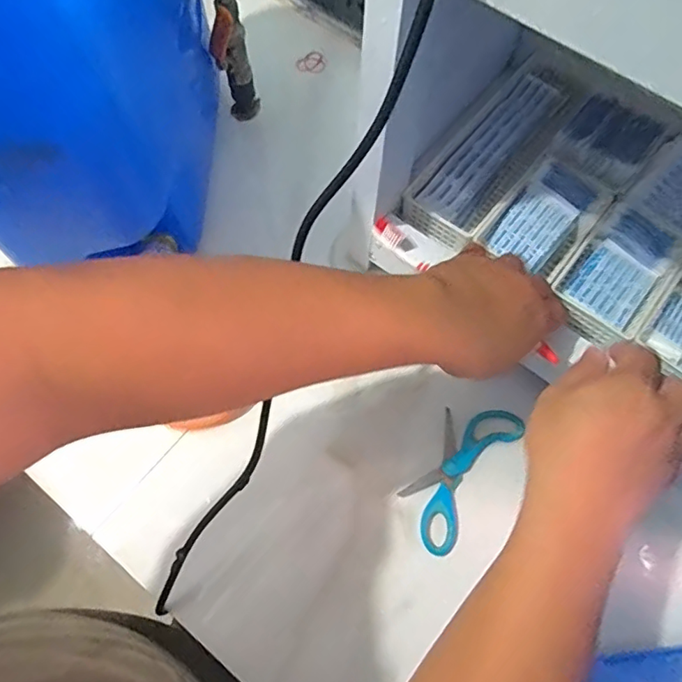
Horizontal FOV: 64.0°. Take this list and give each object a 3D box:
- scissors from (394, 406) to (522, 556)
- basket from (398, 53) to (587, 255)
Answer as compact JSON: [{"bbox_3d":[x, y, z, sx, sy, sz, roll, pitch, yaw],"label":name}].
[{"bbox_3d":[0.101,0.112,0.486,0.066,0.009,0.139,35,72,12],"label":"scissors"},{"bbox_3d":[0.151,-0.184,0.521,0.076,0.033,0.227,37,72,13],"label":"basket"}]

